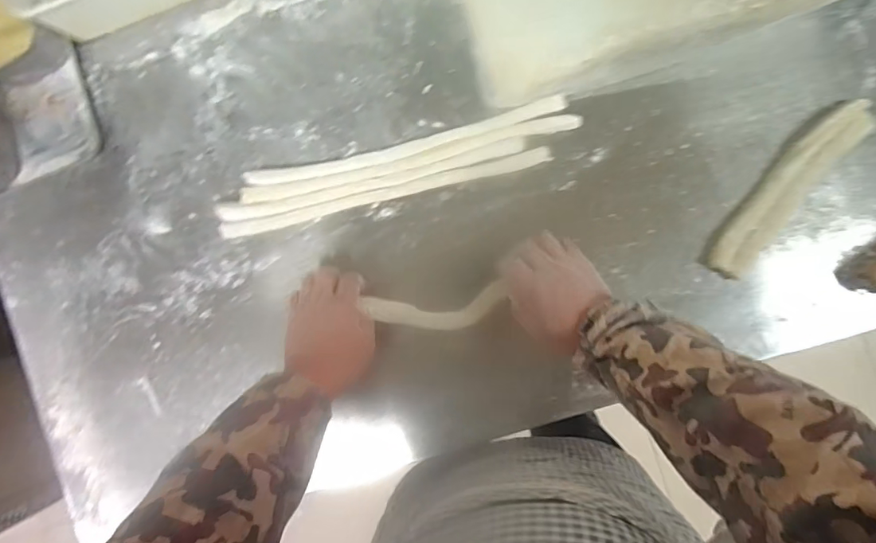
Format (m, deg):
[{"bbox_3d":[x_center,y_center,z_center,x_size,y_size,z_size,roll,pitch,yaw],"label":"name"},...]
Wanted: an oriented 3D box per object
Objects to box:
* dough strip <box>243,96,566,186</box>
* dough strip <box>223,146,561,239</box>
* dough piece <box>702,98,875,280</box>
[{"bbox_3d":[-0.038,-0.139,0.556,0.359,0.014,0.024,-14,90,4],"label":"dough strip"},{"bbox_3d":[-0.061,-0.086,0.559,0.378,0.010,0.020,-14,90,4],"label":"dough strip"},{"bbox_3d":[0.369,-0.089,0.523,0.053,0.019,0.224,42,94,2],"label":"dough piece"}]

